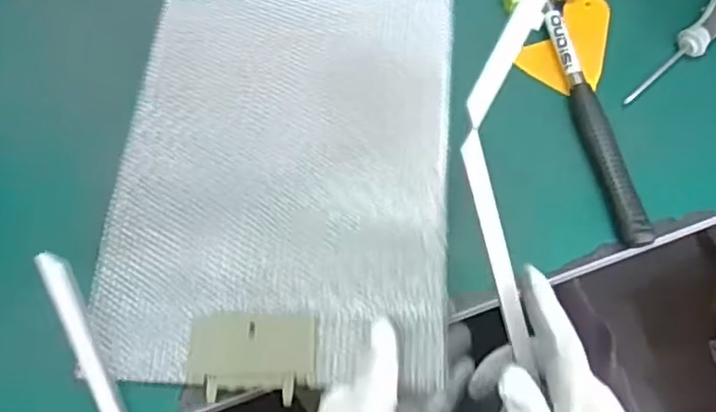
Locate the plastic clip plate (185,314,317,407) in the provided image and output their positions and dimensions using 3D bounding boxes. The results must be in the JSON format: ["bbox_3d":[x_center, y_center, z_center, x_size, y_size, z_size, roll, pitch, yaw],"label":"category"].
[{"bbox_3d":[-0.070,0.099,0.436,0.086,0.013,0.054,2,66,4],"label":"plastic clip plate"}]

